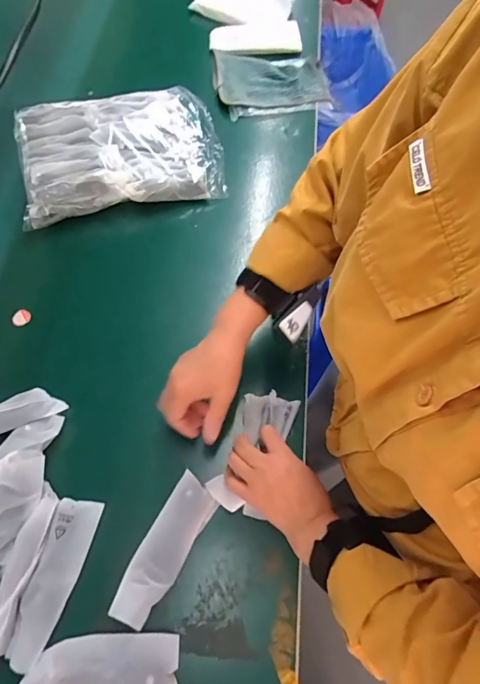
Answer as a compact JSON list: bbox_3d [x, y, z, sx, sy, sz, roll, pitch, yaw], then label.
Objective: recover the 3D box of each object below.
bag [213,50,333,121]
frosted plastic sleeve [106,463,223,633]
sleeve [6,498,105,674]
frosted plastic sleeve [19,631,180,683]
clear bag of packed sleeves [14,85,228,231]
[{"bbox_3d":[0.063,-0.516,0.808,0.222,0.028,0.155,-11,67,-8],"label":"bag"},{"bbox_3d":[-0.081,0.227,0.454,0.051,0.009,0.154,34,62,-4],"label":"frosted plastic sleeve"},{"bbox_3d":[-0.199,0.252,0.439,0.046,0.018,0.156,14,66,3],"label":"sleeve"},{"bbox_3d":[-0.136,0.326,0.411,0.145,0.026,0.057,3,66,-2],"label":"frosted plastic sleeve"},{"bbox_3d":[-0.193,-0.310,0.669,0.317,0.070,0.209,-10,67,-8],"label":"clear bag of packed sleeves"}]

